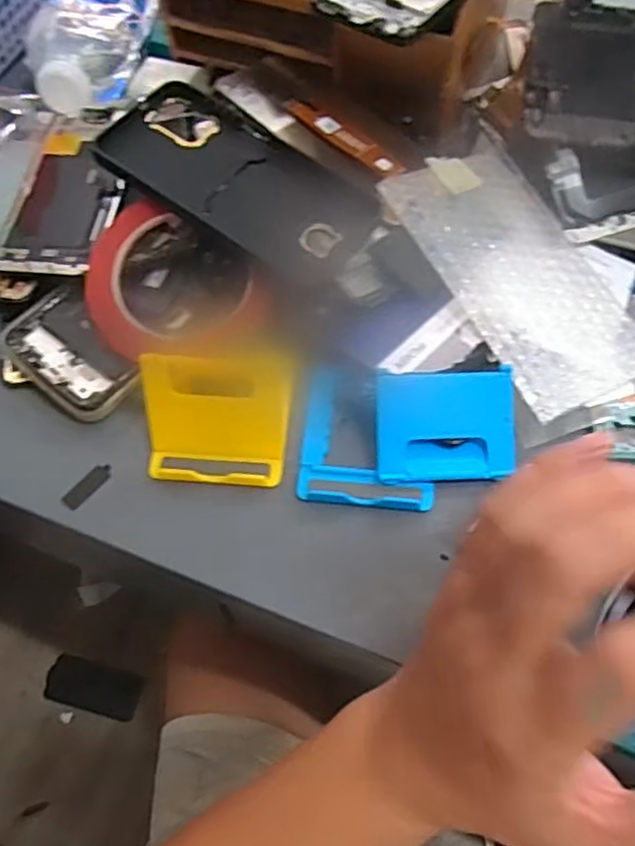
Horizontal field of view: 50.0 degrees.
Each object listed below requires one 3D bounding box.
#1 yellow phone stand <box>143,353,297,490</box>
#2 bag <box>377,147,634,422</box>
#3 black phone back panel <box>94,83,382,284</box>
[{"bbox_3d":[-0.053,-0.004,0.353,0.072,0.044,0.065,3,62,3],"label":"yellow phone stand"},{"bbox_3d":[0.116,-0.089,0.391,0.089,0.019,0.172,-26,68,-8],"label":"bag"},{"bbox_3d":[-0.047,-0.144,0.404,0.161,0.008,0.079,36,68,10],"label":"black phone back panel"}]

